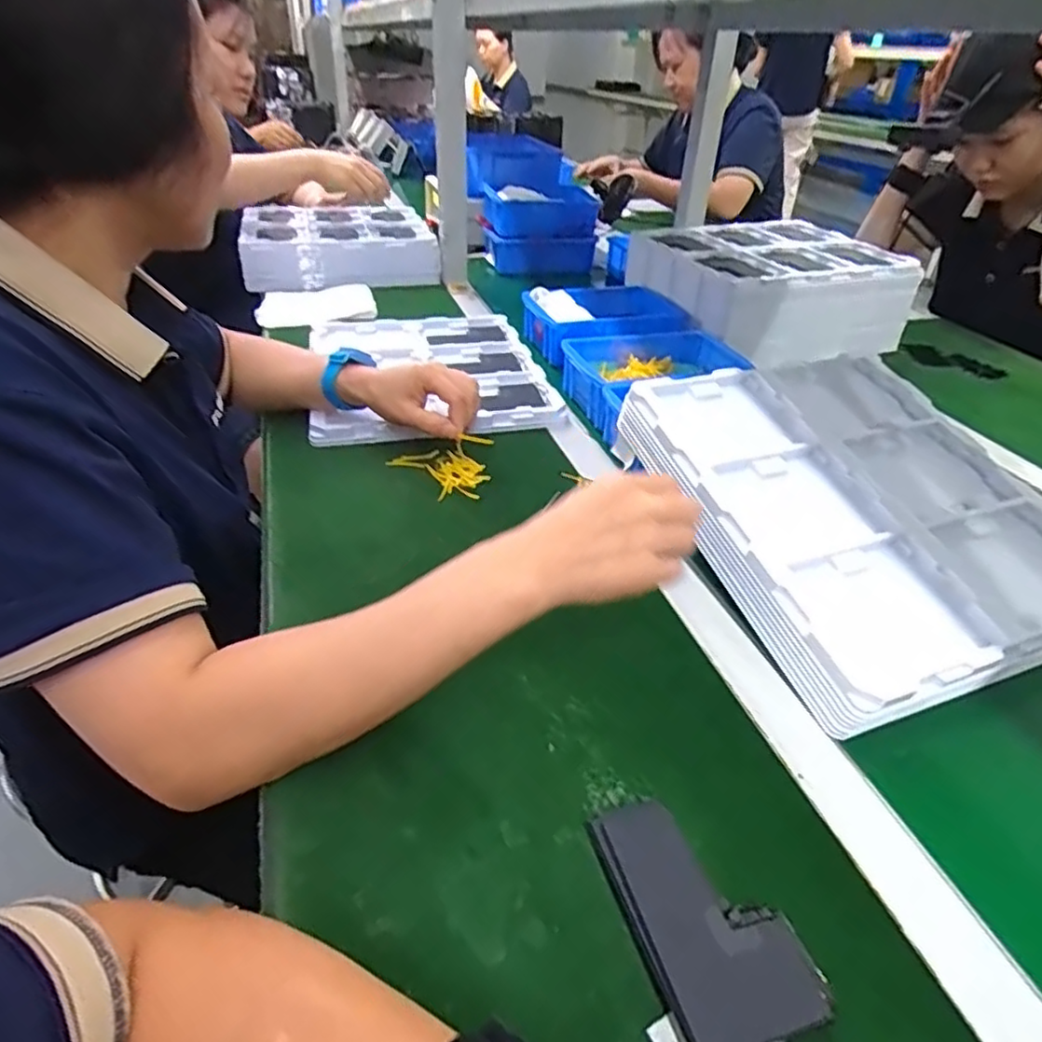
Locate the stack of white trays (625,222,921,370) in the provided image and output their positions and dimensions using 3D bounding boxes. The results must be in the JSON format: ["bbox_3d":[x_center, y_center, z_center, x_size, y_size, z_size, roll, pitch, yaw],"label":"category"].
[{"bbox_3d":[0.357,-0.349,0.989,0.331,0.115,0.287,-8,38,-14],"label":"stack of white trays"}]

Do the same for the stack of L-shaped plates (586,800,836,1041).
[{"bbox_3d":[0.085,0.191,0.318,0.069,0.025,0.113,-14,40,-21],"label":"stack of L-shaped plates"}]

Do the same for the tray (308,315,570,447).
[{"bbox_3d":[-0.118,-0.195,0.829,0.281,0.022,0.324,-7,38,-13],"label":"tray"}]

